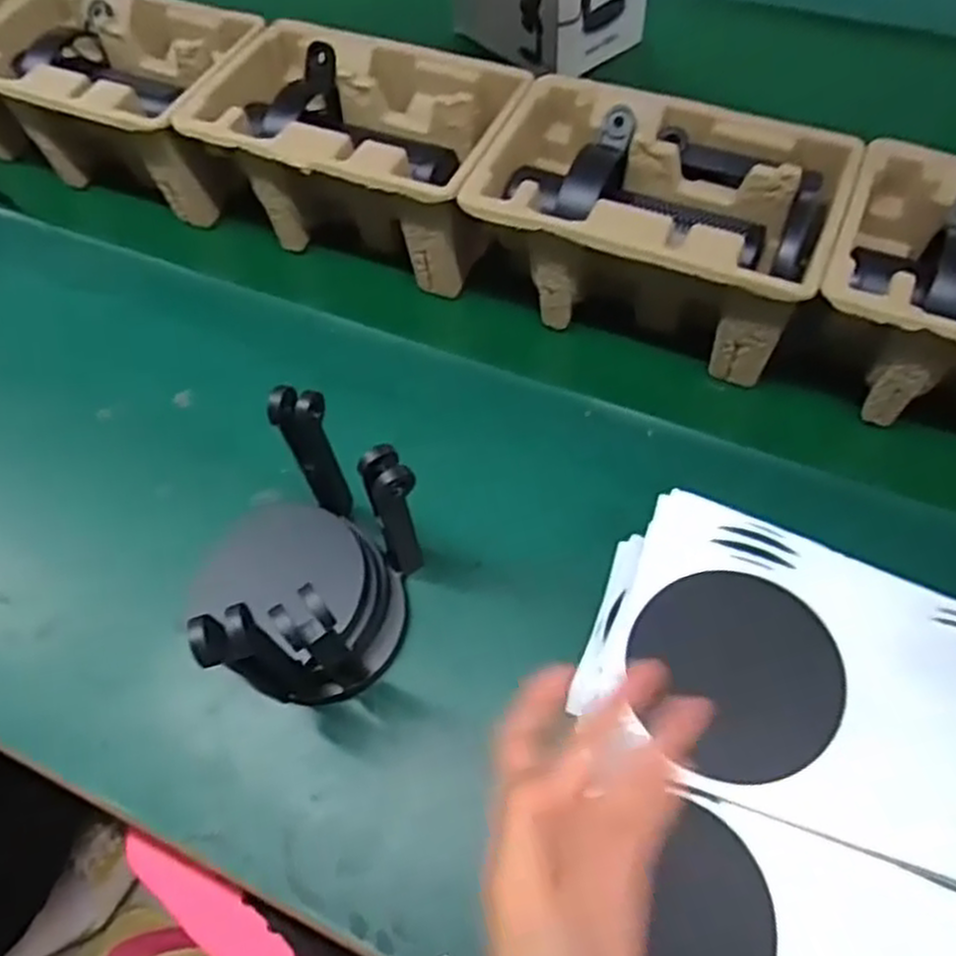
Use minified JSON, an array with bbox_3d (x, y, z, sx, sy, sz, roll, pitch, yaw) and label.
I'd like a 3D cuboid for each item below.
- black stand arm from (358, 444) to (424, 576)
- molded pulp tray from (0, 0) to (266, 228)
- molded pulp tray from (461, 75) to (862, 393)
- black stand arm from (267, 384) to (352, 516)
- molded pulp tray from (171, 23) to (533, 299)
[{"bbox_3d":[-0.045,0.025,0.439,0.024,0.117,0.027,-18,60,-8],"label":"black stand arm"},{"bbox_3d":[-0.297,-0.315,0.654,0.221,0.104,0.149,19,62,12],"label":"molded pulp tray"},{"bbox_3d":[0.118,-0.173,0.538,0.226,0.097,0.147,21,62,14],"label":"molded pulp tray"},{"bbox_3d":[-0.092,-0.014,0.439,0.027,0.094,0.025,-6,59,-2],"label":"black stand arm"},{"bbox_3d":[-0.086,-0.244,0.598,0.225,0.105,0.139,21,62,14],"label":"molded pulp tray"}]

